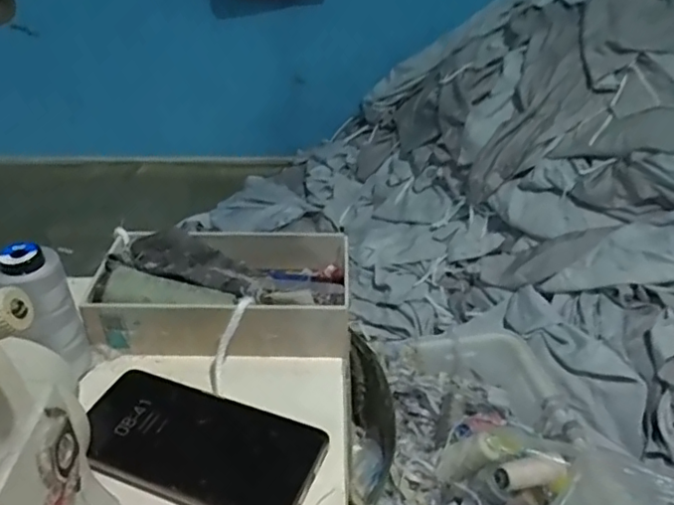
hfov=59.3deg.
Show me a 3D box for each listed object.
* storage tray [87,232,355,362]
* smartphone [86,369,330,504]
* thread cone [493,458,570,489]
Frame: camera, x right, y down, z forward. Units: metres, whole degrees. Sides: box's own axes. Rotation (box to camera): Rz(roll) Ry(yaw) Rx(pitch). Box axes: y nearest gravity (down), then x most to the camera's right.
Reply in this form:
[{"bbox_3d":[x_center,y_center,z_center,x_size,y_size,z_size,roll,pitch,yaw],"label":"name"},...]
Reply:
[{"bbox_3d":[-0.093,0.031,0.505,0.205,0.051,0.144,2,35,0],"label":"storage tray"},{"bbox_3d":[-0.093,0.125,0.394,0.164,0.009,0.080,14,36,17],"label":"smartphone"},{"bbox_3d":[0.287,0.329,0.873,0.112,0.035,0.034,-6,35,-11],"label":"thread cone"}]

